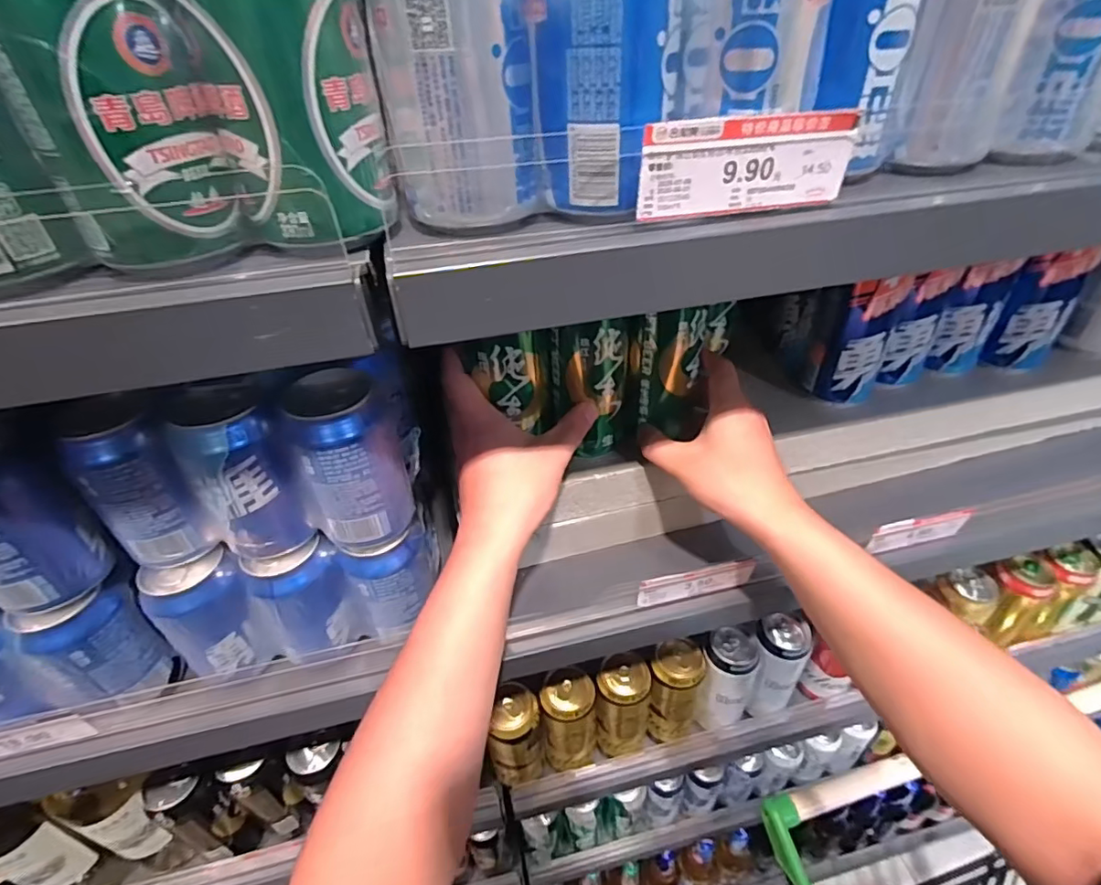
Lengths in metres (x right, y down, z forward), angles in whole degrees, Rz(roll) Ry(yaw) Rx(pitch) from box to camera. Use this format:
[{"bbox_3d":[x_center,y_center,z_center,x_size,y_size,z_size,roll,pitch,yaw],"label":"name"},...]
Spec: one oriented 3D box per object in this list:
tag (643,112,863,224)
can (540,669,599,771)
[{"bbox_3d":[0.090,-0.127,0.251,0.103,0.040,0.005,-10,40,-8],"label":"tag"},{"bbox_3d":[0.023,0.338,0.658,0.062,0.156,0.058,-2,39,2],"label":"can"}]

